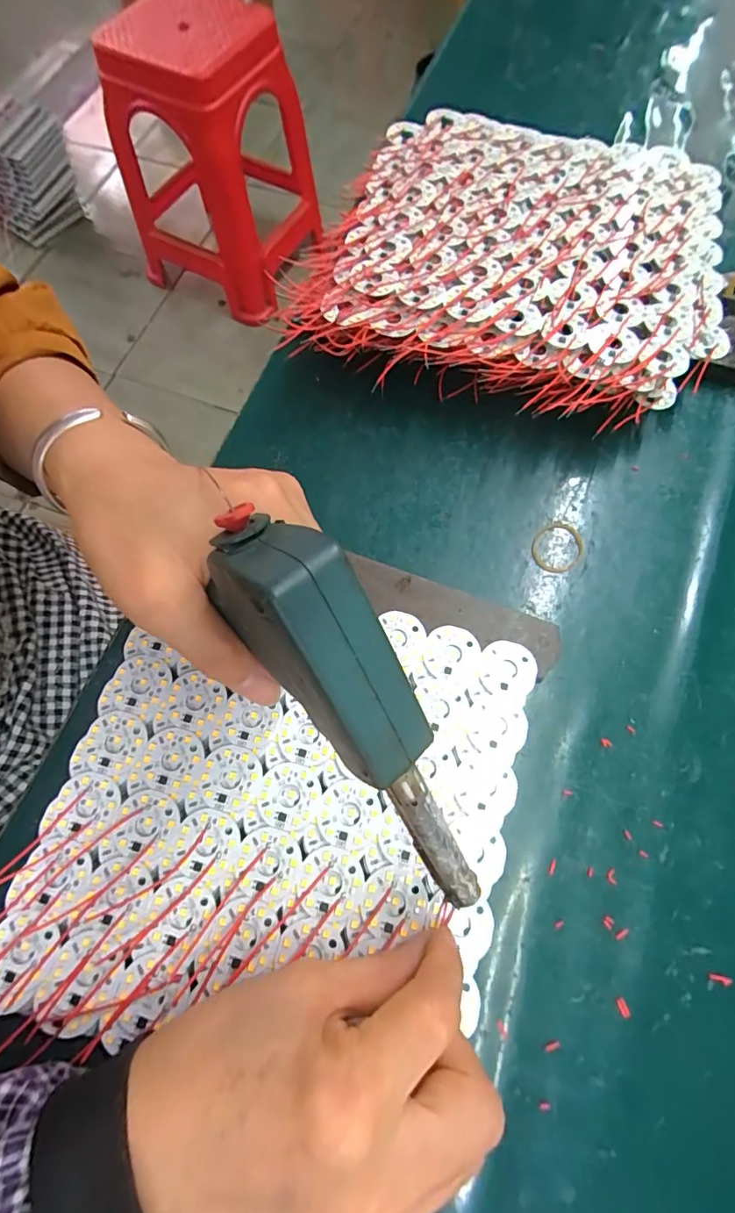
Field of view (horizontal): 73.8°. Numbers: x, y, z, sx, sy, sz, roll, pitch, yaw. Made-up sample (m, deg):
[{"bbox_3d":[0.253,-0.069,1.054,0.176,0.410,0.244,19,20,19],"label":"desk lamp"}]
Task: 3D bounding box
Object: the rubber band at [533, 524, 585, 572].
[{"bbox_3d":[0.121,-0.037,0.313,0.031,0.004,0.035,42,76,14],"label":"rubber band"}]

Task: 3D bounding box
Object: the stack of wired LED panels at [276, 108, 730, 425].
[{"bbox_3d":[0.110,-0.246,0.359,0.277,0.063,0.255,13,71,5],"label":"stack of wired LED panels"}]

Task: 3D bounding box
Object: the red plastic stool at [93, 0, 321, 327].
[{"bbox_3d":[-0.350,-1.013,1.131,0.379,0.473,0.334,23,72,8],"label":"red plastic stool"}]

